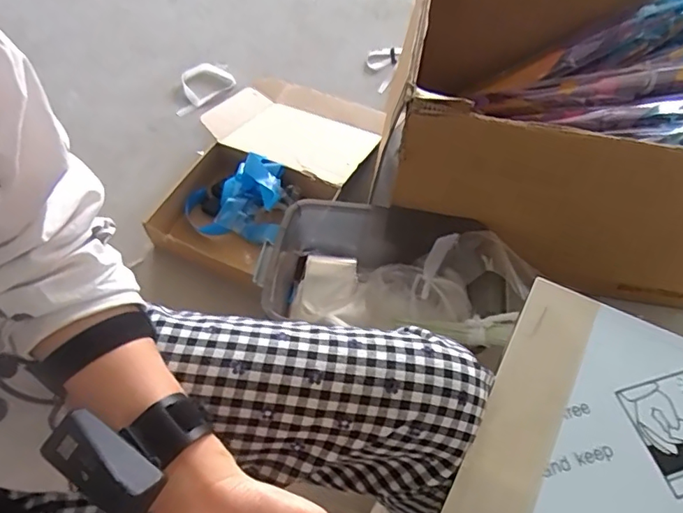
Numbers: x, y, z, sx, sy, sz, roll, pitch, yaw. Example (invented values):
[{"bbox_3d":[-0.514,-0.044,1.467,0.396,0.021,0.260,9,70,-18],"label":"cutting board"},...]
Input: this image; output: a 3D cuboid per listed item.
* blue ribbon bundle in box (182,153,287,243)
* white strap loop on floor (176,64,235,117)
[{"bbox_3d":[-0.233,-0.130,1.130,0.214,0.097,0.172,4,57,4],"label":"blue ribbon bundle in box"},{"bbox_3d":[-0.383,-0.438,1.359,0.114,0.027,0.198,32,63,20],"label":"white strap loop on floor"}]

